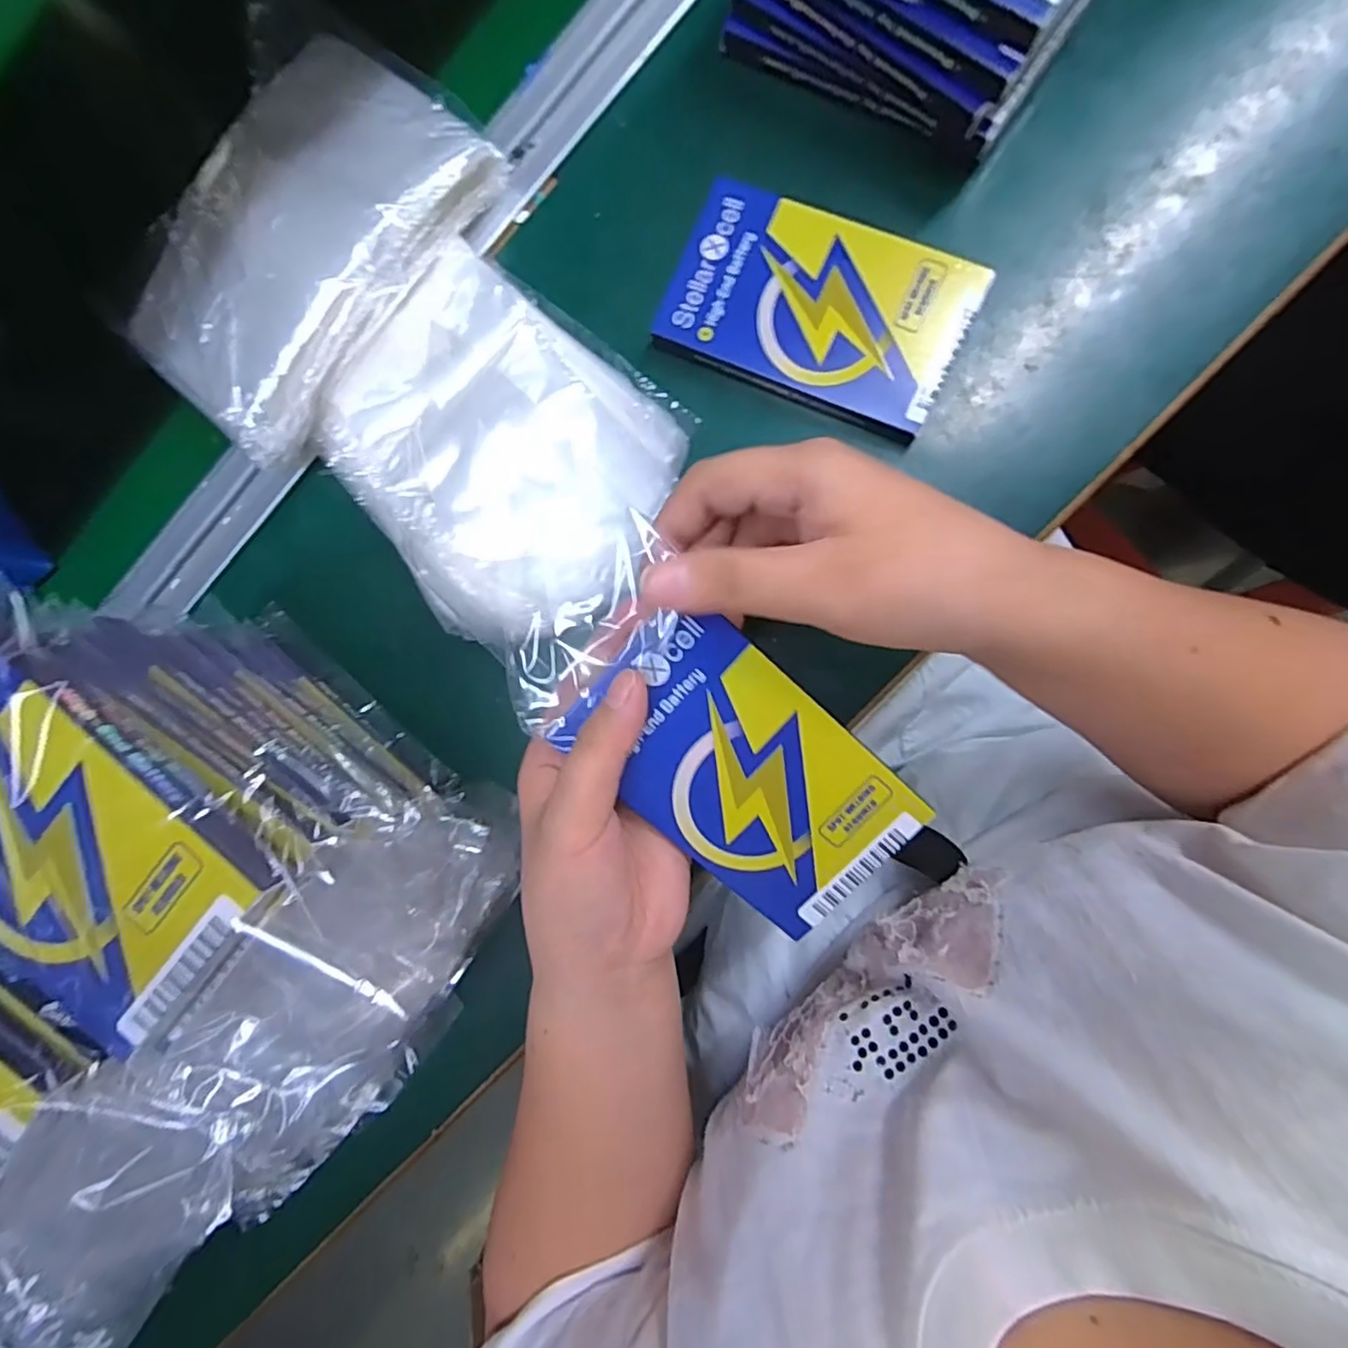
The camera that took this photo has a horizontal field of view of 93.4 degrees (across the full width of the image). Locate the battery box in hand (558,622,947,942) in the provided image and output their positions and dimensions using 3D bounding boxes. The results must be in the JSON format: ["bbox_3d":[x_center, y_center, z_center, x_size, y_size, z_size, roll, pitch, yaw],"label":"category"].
[{"bbox_3d":[0.028,0.039,0.240,0.129,0.004,0.073,41,97,-10],"label":"battery box in hand"}]

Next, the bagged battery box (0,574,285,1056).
[{"bbox_3d":[-0.194,0.050,0.202,0.126,0.022,0.084,41,96,6],"label":"bagged battery box"}]

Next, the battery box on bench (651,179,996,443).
[{"bbox_3d":[0.065,-0.168,0.289,0.130,0.007,0.077,26,94,8],"label":"battery box on bench"}]

